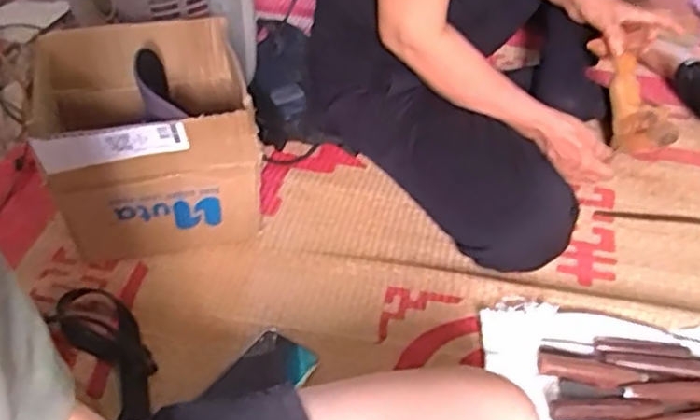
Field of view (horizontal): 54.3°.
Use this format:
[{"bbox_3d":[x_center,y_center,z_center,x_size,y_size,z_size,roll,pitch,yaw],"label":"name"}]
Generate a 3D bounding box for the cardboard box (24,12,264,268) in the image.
[{"bbox_3d":[-0.241,-0.077,0.845,0.223,0.230,0.194,-9,46,-12],"label":"cardboard box"}]

